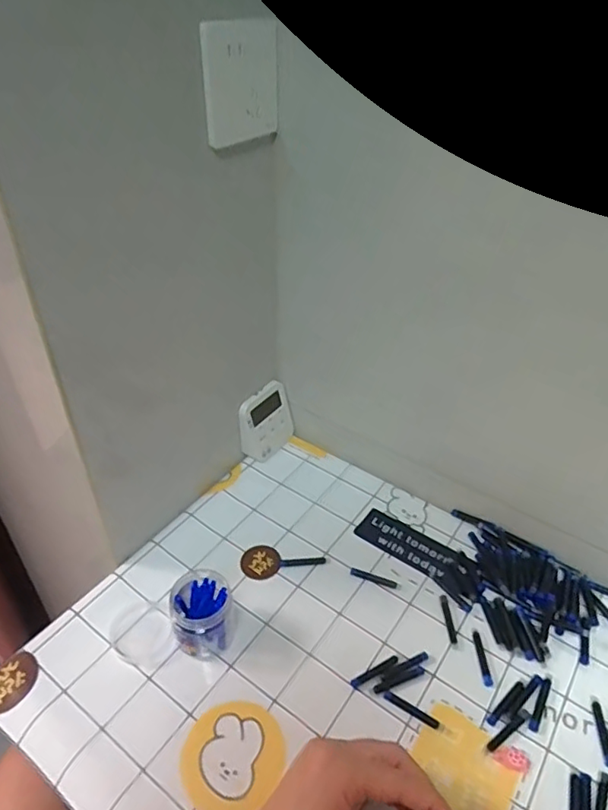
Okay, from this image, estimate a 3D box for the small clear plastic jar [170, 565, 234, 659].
[{"bbox_3d":[-0.087,0.180,0.480,0.049,0.055,0.052,1,39,-1],"label":"small clear plastic jar"}]

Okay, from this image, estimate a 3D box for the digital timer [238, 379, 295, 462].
[{"bbox_3d":[-0.045,0.021,0.664,0.011,0.083,0.075,13,38,43],"label":"digital timer"}]

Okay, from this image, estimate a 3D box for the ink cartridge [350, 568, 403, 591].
[{"bbox_3d":[0.070,0.169,0.540,0.050,0.004,0.009,15,41,16],"label":"ink cartridge"}]

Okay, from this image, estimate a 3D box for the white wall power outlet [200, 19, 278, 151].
[{"bbox_3d":[-0.049,-0.262,0.453,0.004,0.084,0.085,26,45,27],"label":"white wall power outlet"}]

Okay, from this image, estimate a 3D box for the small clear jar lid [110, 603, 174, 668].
[{"bbox_3d":[-0.144,0.204,0.497,0.050,0.004,0.057,-22,45,-25],"label":"small clear jar lid"}]

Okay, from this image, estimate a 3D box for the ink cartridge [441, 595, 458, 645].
[{"bbox_3d":[0.134,0.196,0.512,0.007,0.004,0.048,0,39,-1],"label":"ink cartridge"}]

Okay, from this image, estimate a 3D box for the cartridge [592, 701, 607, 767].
[{"bbox_3d":[0.236,0.258,0.437,0.009,0.005,0.046,6,40,6],"label":"cartridge"}]

